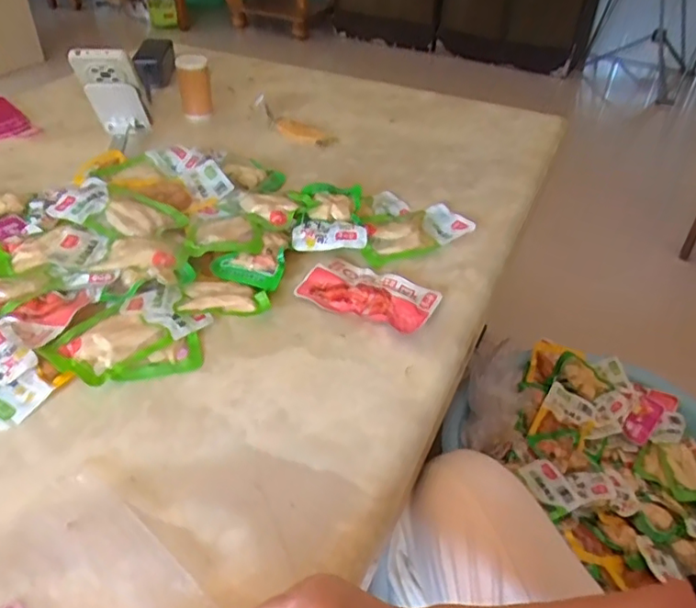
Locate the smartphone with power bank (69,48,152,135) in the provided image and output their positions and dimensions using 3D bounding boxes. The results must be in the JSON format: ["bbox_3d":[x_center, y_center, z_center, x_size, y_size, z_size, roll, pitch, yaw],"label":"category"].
[{"bbox_3d":[-0.316,-0.286,0.804,0.072,0.158,0.020,-3,70,-6],"label":"smartphone with power bank"}]

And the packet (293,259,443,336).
[{"bbox_3d":[0.022,-0.010,0.617,0.135,0.018,0.075,22,43,22],"label":"packet"}]

